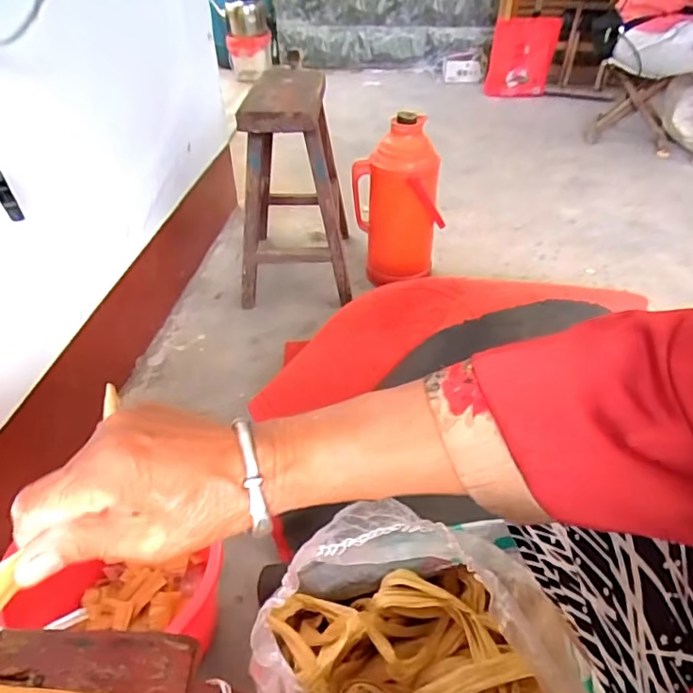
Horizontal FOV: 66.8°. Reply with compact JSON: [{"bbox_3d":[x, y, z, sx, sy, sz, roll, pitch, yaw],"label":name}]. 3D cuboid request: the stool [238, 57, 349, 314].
[{"bbox_3d":[-0.122,-0.365,1.213,0.244,0.448,0.367,-1,40,0],"label":"stool"}]

